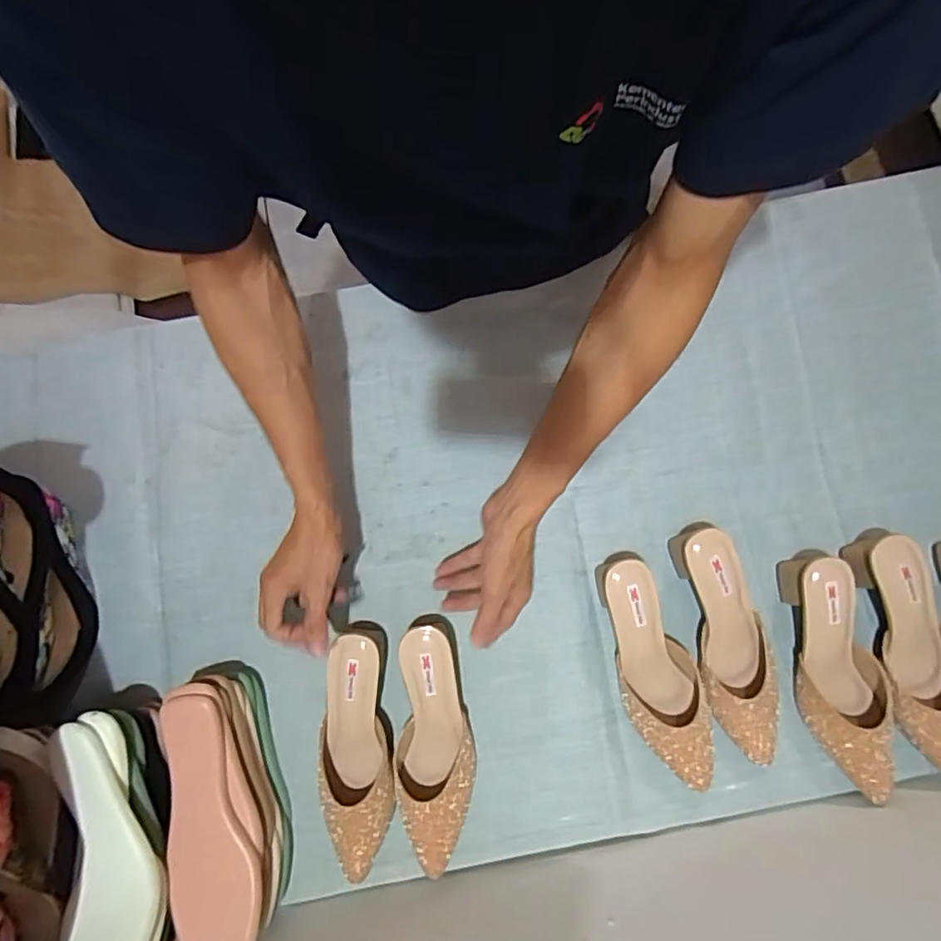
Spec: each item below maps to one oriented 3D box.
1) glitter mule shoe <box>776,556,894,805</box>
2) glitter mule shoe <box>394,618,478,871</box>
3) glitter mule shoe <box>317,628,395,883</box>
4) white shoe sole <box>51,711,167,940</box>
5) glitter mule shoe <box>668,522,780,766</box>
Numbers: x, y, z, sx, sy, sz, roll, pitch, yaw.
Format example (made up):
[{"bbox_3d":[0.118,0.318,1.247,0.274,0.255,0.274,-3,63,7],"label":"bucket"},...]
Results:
[{"bbox_3d":[0.391,0.216,0.597,0.076,0.065,0.245,-16,79,-3],"label":"glitter mule shoe"},{"bbox_3d":[-0.039,0.287,0.598,0.085,0.062,0.249,-1,79,0],"label":"glitter mule shoe"},{"bbox_3d":[-0.123,0.292,0.598,0.075,0.058,0.236,-4,79,0],"label":"glitter mule shoe"},{"bbox_3d":[-0.331,0.336,0.503,0.078,0.052,0.227,-14,81,-2],"label":"white shoe sole"},{"bbox_3d":[0.281,0.186,0.607,0.082,0.054,0.259,-10,79,-2],"label":"glitter mule shoe"}]

